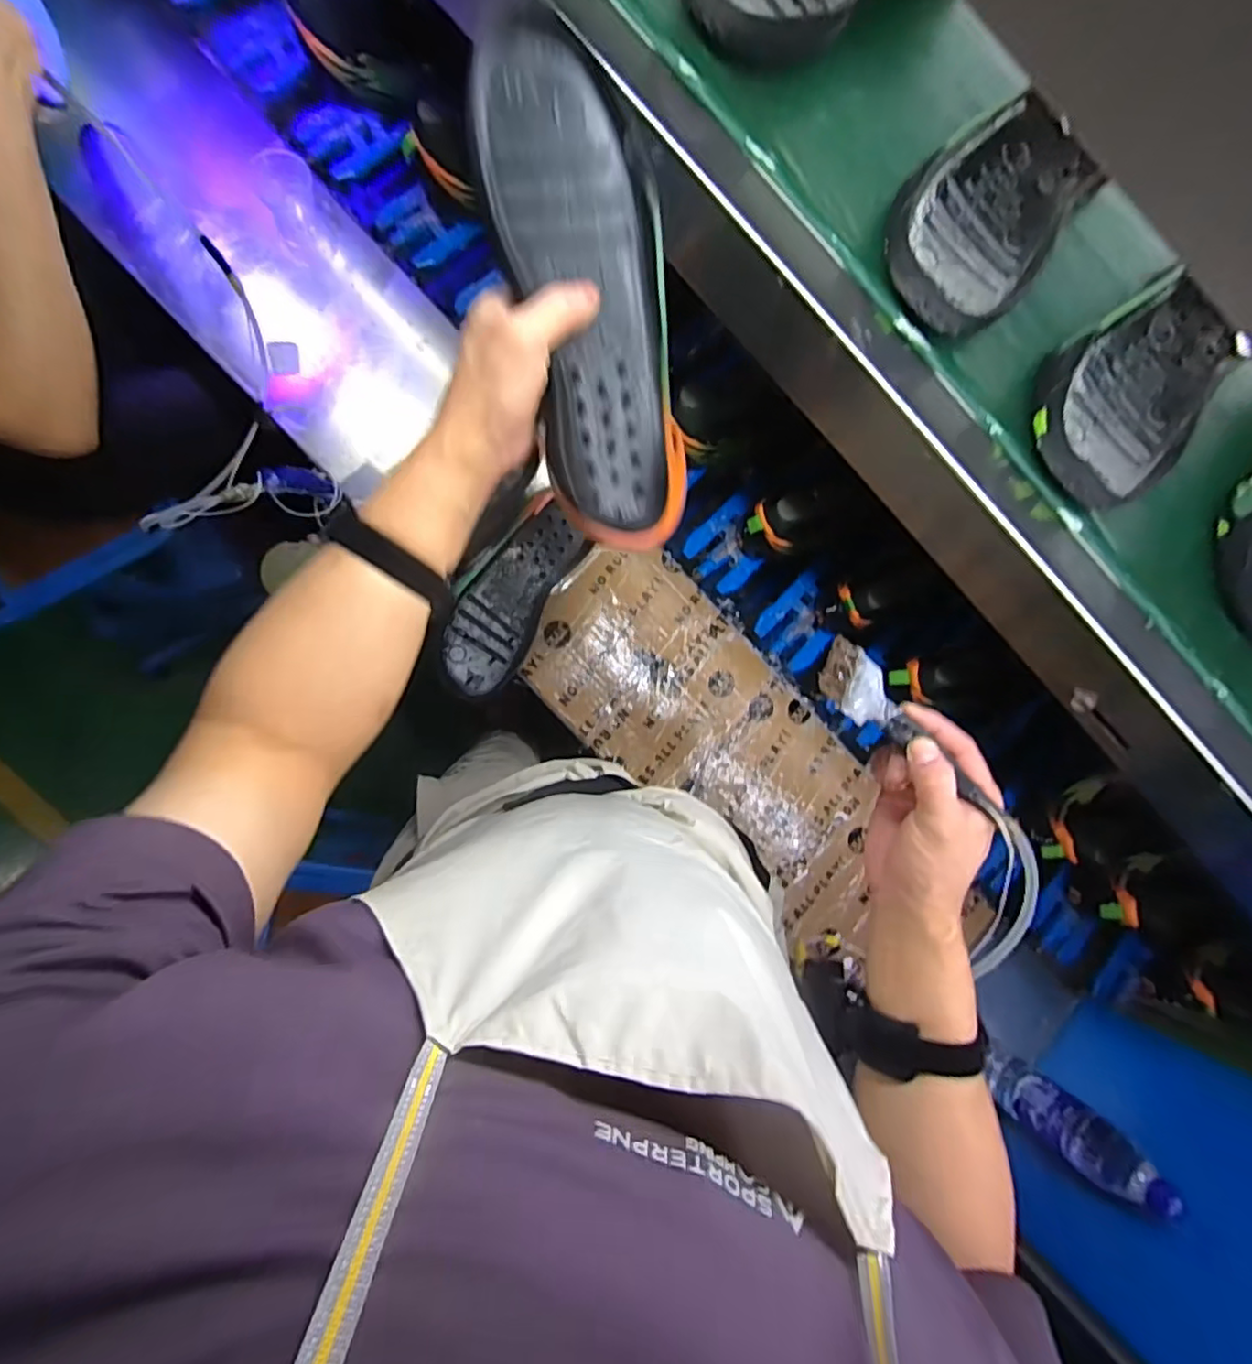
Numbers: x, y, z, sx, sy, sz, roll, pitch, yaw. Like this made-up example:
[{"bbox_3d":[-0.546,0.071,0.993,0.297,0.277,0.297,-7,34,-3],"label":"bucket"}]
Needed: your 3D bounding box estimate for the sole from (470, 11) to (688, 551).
[{"bbox_3d":[-0.019,-0.222,0.386,0.097,0.033,0.269,-16,112,-8],"label":"sole"}]

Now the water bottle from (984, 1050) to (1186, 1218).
[{"bbox_3d":[0.519,0.524,0.736,0.055,0.228,0.065,38,83,-5],"label":"water bottle"}]

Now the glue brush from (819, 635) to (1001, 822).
[{"bbox_3d":[0.183,0.032,0.410,0.033,0.016,0.142,-41,76,-7],"label":"glue brush"}]

